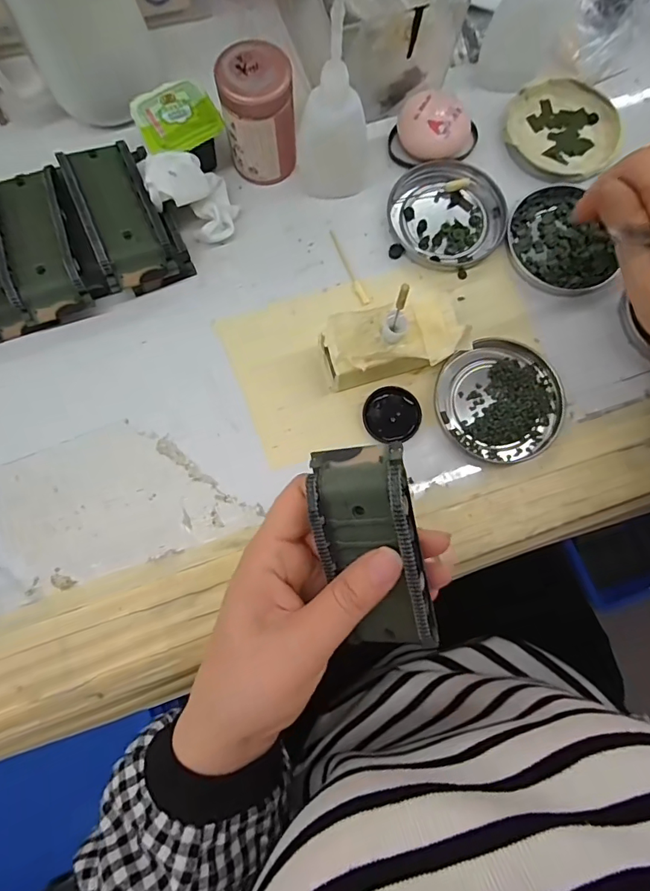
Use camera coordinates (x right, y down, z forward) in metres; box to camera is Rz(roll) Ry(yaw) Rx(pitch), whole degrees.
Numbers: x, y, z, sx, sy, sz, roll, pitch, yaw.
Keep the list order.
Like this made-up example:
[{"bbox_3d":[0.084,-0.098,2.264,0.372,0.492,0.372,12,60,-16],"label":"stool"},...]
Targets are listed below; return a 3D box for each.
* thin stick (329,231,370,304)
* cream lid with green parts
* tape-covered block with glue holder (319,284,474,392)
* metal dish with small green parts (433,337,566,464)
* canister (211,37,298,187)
[{"bbox_3d":[0.015,-0.120,0.315,0.006,0.004,0.059,-25,80,-6],"label":"thin stick"},{"bbox_3d":[0.169,-0.225,0.335,0.078,0.011,0.076,0,78,-1],"label":"cream lid with green parts"},{"bbox_3d":[0.041,-0.062,0.276,0.087,0.057,0.046,-14,79,-4],"label":"tape-covered block with glue holder"},{"bbox_3d":[0.111,-0.028,0.296,0.075,0.009,0.078,0,78,-1],"label":"metal dish with small green parts"},{"bbox_3d":[-0.042,-0.208,0.298,0.044,0.068,0.040,-4,78,-2],"label":"canister"}]

